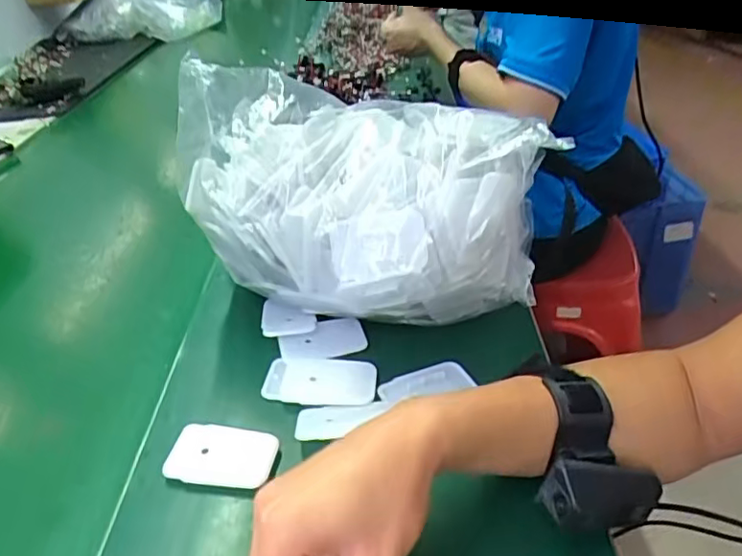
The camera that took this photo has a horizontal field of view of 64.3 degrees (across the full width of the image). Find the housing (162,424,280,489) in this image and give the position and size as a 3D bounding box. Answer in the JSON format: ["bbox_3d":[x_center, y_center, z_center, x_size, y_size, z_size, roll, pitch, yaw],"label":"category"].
[{"bbox_3d":[-0.096,0.117,0.389,0.067,0.015,0.043,3,35,9],"label":"housing"}]

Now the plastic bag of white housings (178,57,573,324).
[{"bbox_3d":[-0.002,-0.055,0.464,0.266,0.189,0.164,-9,35,-8],"label":"plastic bag of white housings"}]

